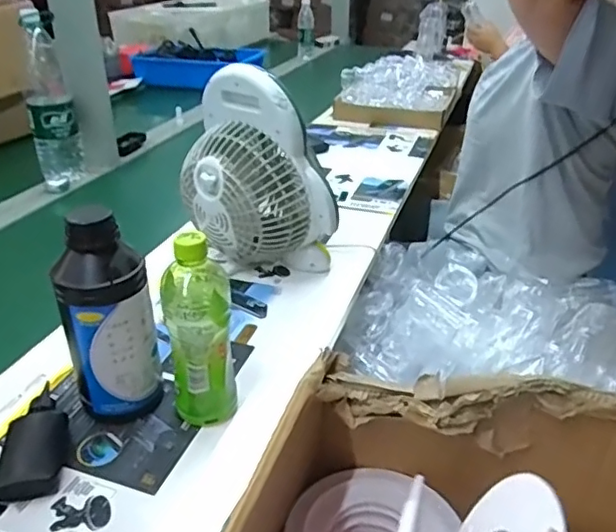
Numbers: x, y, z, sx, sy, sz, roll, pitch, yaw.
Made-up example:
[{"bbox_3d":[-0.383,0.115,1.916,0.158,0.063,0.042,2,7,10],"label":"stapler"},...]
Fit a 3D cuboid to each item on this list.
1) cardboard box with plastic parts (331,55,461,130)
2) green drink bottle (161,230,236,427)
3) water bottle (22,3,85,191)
[{"bbox_3d":[0.292,-0.540,1.736,0.315,0.123,0.497,10,31,15],"label":"cardboard box with plastic parts"},{"bbox_3d":[-0.108,0.067,0.575,0.064,0.208,0.062,-5,30,-10],"label":"green drink bottle"},{"bbox_3d":[-0.502,-0.306,1.119,0.087,0.322,0.090,-10,31,-19],"label":"water bottle"}]

